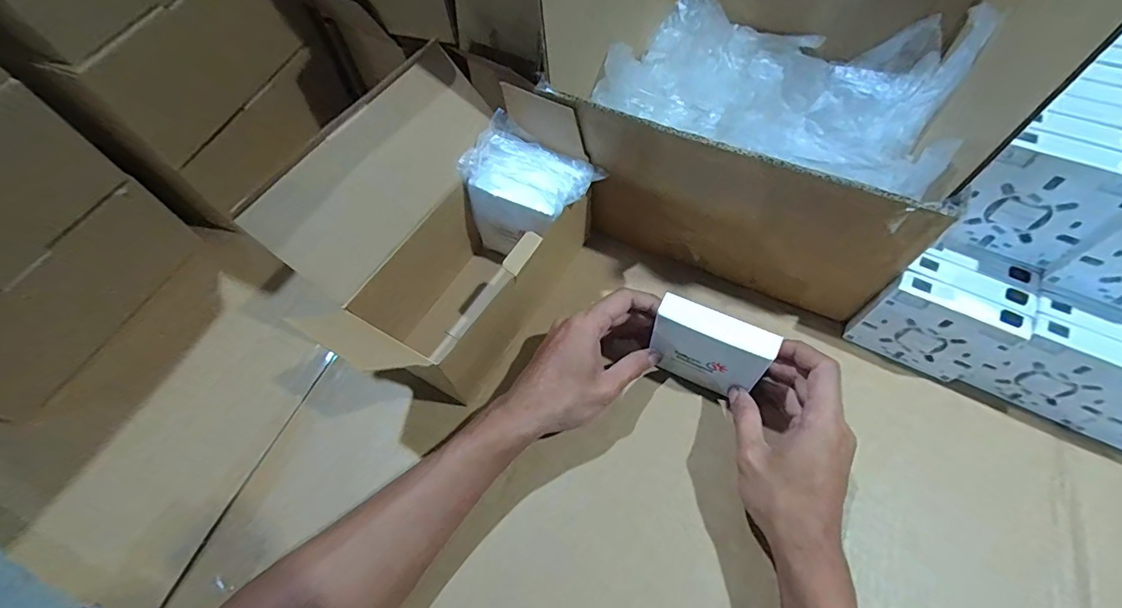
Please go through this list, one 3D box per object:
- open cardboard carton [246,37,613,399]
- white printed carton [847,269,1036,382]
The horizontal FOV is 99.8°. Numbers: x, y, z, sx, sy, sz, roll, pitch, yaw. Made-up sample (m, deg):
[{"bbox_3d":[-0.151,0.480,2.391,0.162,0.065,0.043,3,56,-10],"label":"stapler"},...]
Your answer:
[{"bbox_3d":[-0.089,-0.063,0.396,0.156,0.158,0.224,29,67,17],"label":"open cardboard carton"},{"bbox_3d":[0.292,0.020,0.375,0.091,0.085,0.021,25,66,15],"label":"white printed carton"}]

